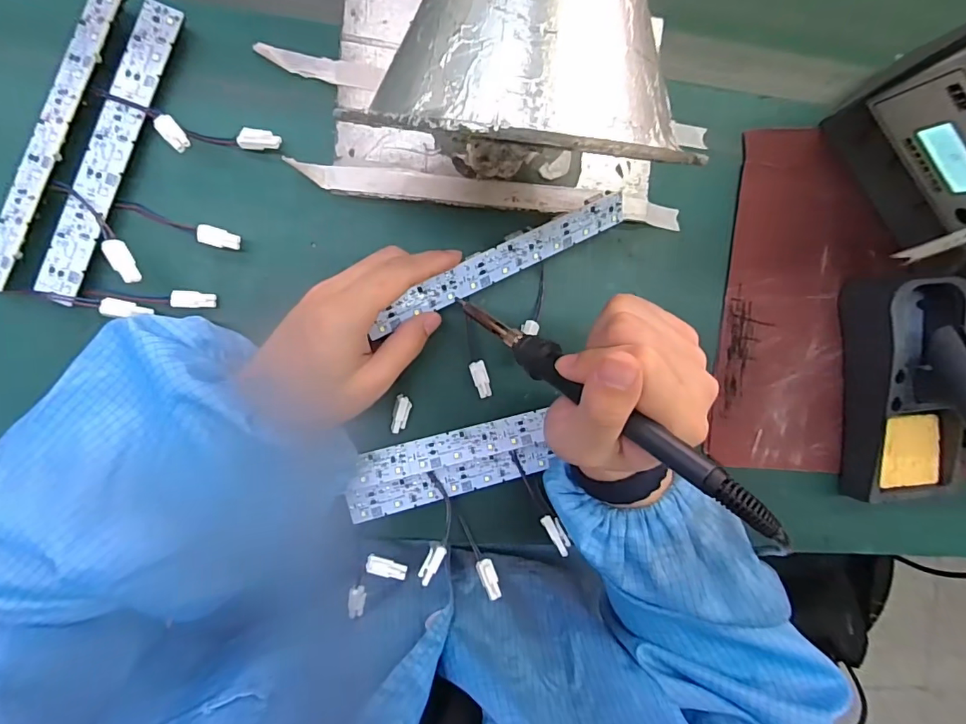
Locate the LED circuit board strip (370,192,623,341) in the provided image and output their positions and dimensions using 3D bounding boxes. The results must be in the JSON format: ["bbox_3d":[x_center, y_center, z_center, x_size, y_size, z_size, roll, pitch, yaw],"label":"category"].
[{"bbox_3d":[0.014,-0.065,0.318,0.184,0.004,0.024,-27,127,-13],"label":"LED circuit board strip"}]

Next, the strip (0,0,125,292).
[{"bbox_3d":[-0.258,-0.133,0.291,0.019,0.005,0.189,23,90,-5],"label":"strip"}]

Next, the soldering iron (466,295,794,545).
[{"bbox_3d":[0.050,0.015,0.246,0.019,0.205,0.019,-49,142,-5],"label":"soldering iron"}]

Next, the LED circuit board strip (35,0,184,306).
[{"bbox_3d":[-0.228,-0.128,0.300,0.024,0.004,0.188,20,90,-12],"label":"LED circuit board strip"}]

